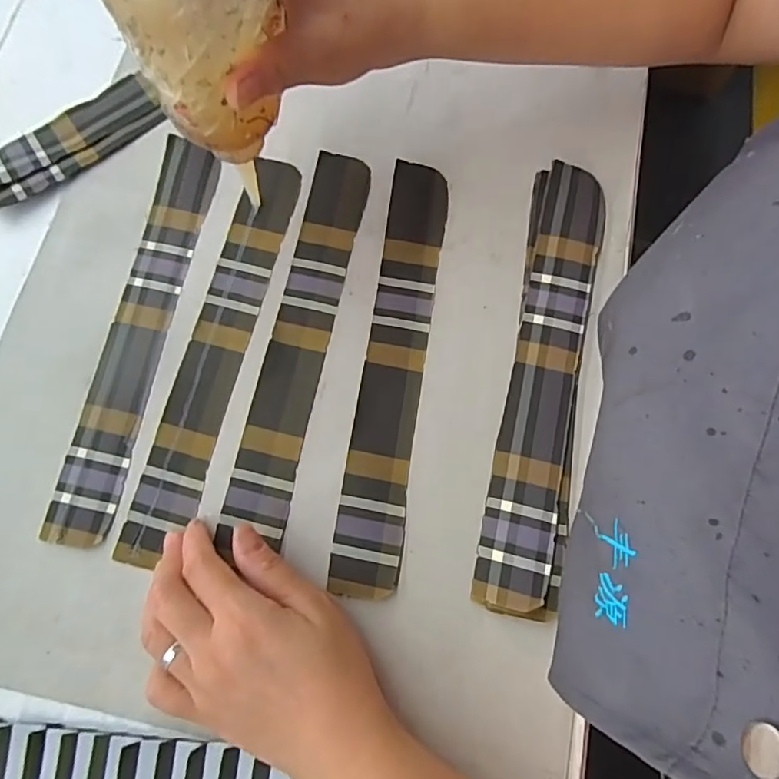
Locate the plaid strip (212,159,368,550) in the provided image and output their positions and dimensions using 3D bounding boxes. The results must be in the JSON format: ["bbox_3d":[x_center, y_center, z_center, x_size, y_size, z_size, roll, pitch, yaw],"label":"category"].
[{"bbox_3d":[-0.053,-0.035,0.325,0.035,0.004,0.245,11,75,3],"label":"plaid strip"}]

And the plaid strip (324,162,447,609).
[{"bbox_3d":[0.003,-0.016,0.315,0.036,0.009,0.258,8,75,3],"label":"plaid strip"}]

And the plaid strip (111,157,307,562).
[{"bbox_3d":[-0.104,-0.027,0.324,0.036,0.006,0.256,14,75,4],"label":"plaid strip"}]

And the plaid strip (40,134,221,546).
[{"bbox_3d":[-0.153,-0.040,0.327,0.035,0.006,0.258,10,75,3],"label":"plaid strip"}]

